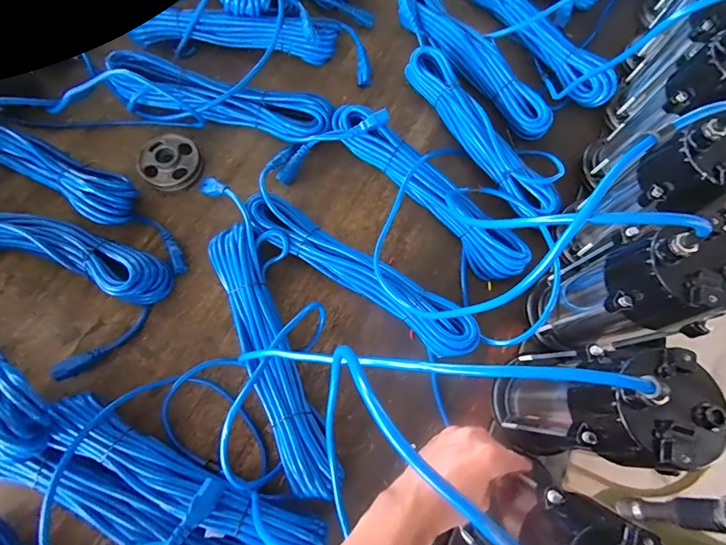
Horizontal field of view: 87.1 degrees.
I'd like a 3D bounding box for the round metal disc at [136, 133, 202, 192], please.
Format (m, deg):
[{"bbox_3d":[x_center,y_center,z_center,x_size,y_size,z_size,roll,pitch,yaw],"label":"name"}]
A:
[{"bbox_3d":[-0.289,-0.168,0.572,0.085,0.027,0.089,1,72,-3],"label":"round metal disc"}]

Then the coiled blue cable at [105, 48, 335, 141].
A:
[{"bbox_3d":[-0.216,-0.264,0.593,0.344,0.055,0.088,12,72,1],"label":"coiled blue cable"}]

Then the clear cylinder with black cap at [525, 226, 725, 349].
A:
[{"bbox_3d":[0.270,0.025,0.410,0.080,0.225,0.085,1,72,-3],"label":"clear cylinder with black cap"}]

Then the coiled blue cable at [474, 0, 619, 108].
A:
[{"bbox_3d":[0.292,-0.428,0.661,0.052,0.050,0.364,-30,76,-12],"label":"coiled blue cable"}]

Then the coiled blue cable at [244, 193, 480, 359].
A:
[{"bbox_3d":[-0.004,0.001,0.514,0.346,0.056,0.067,32,73,7],"label":"coiled blue cable"}]

